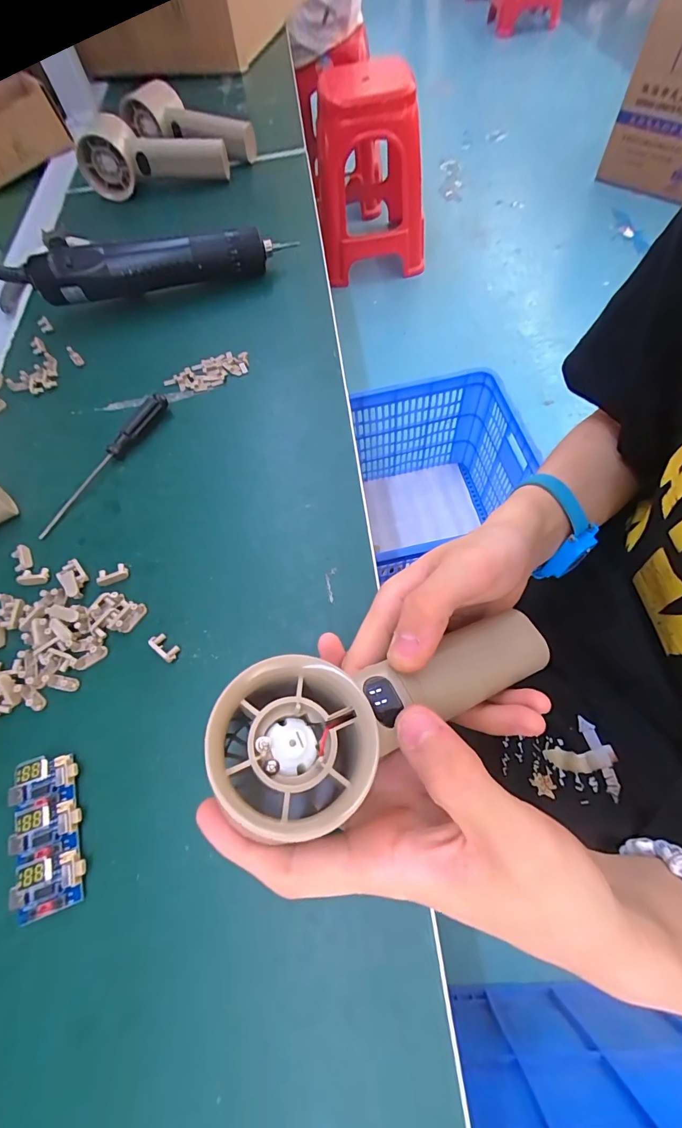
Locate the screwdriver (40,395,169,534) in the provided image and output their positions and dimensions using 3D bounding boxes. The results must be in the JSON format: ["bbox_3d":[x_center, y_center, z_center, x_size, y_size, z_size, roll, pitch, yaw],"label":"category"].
[{"bbox_3d":[-0.171,-0.076,0.291,0.011,0.016,0.130,27,68,15],"label":"screwdriver"}]

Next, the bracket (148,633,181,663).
[{"bbox_3d":[-0.103,0.048,0.234,0.019,0.005,0.010,34,70,18],"label":"bracket"}]

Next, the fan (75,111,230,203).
[{"bbox_3d":[-0.223,-0.483,0.479,0.172,0.054,0.061,-6,64,0],"label":"fan"}]

